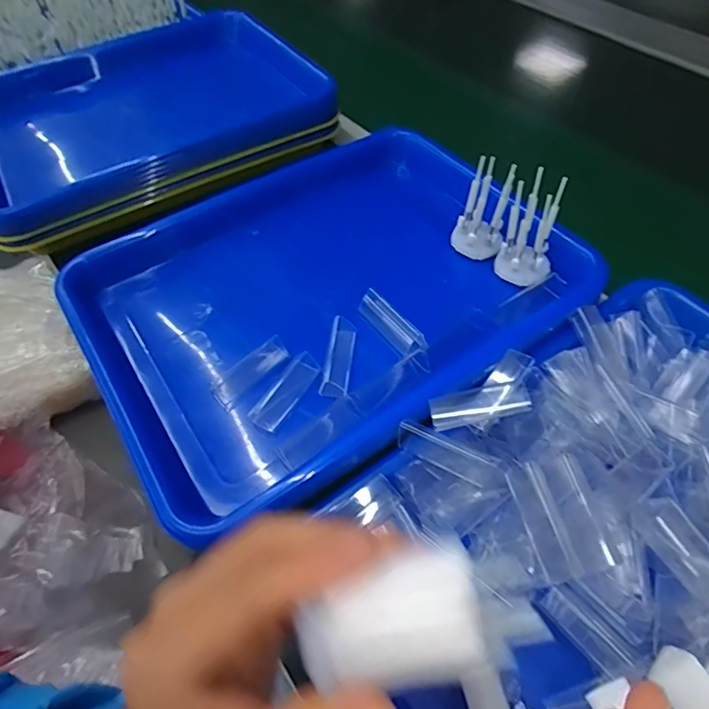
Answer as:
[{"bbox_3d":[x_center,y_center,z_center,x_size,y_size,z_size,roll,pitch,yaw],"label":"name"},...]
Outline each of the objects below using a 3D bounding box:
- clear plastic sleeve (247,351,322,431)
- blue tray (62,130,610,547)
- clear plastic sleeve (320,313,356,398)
[{"bbox_3d":[-0.043,0.024,0.318,0.017,0.018,0.056,24,59,18],"label":"clear plastic sleeve"},{"bbox_3d":[-0.016,-0.040,0.382,0.348,0.078,0.251,-31,59,-18],"label":"blue tray"},{"bbox_3d":[-0.009,0.001,0.333,0.016,0.016,0.055,7,55,7],"label":"clear plastic sleeve"}]

